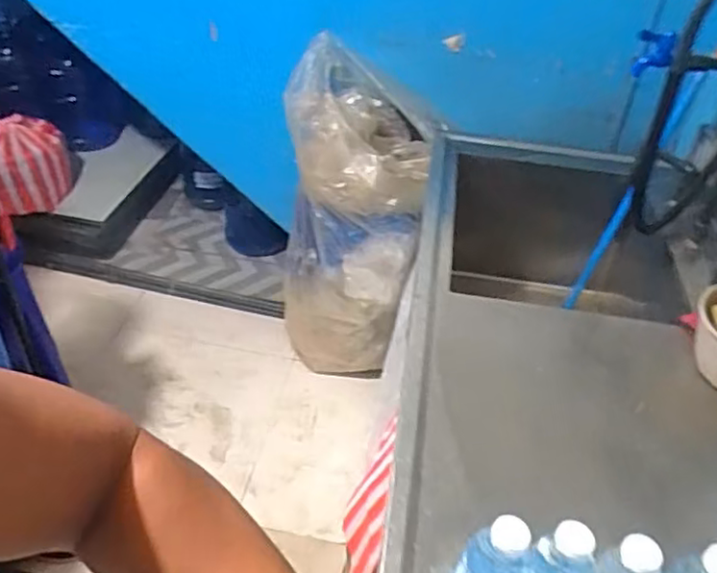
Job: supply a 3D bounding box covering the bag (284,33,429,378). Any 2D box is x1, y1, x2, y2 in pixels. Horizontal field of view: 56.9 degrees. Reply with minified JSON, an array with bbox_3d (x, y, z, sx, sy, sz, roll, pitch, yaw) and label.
[{"bbox_3d":[-0.021,-0.156,1.896,0.390,0.878,0.295,12,41,7],"label":"bag"}]

